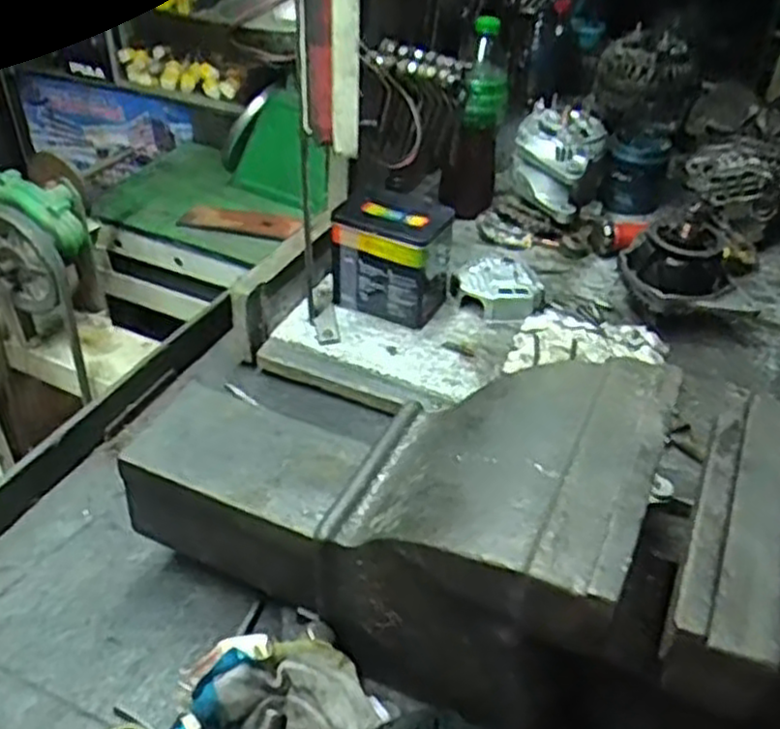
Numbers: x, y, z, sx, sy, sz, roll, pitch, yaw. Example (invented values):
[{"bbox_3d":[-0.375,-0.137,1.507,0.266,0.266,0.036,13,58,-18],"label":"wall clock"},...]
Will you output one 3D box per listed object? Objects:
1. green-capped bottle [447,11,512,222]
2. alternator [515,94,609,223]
[{"bbox_3d":[0.125,-0.329,1.059,0.063,0.255,0.065,9,39,7],"label":"green-capped bottle"},{"bbox_3d":[0.238,-0.291,1.099,0.124,0.105,0.140,12,40,11],"label":"alternator"}]

